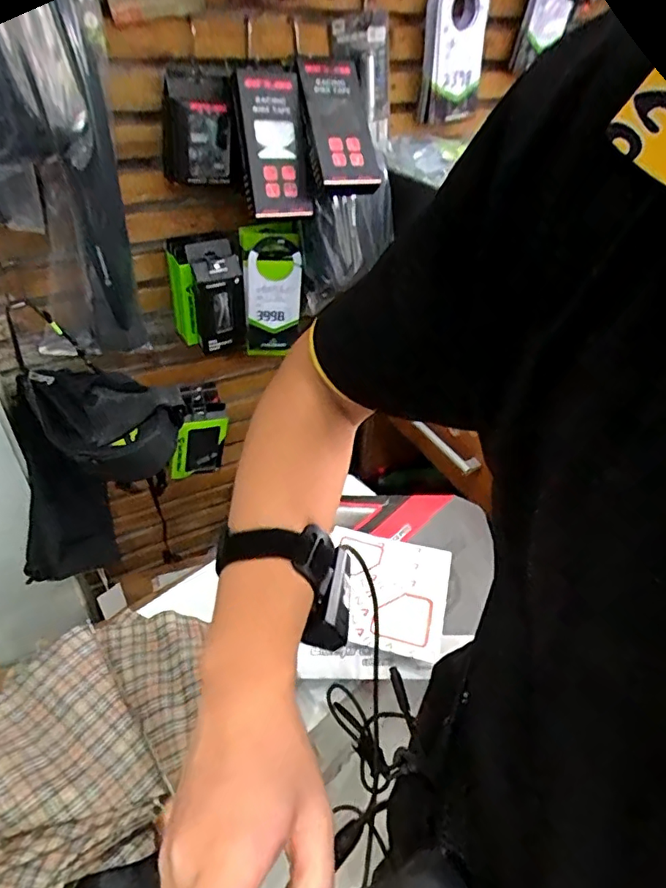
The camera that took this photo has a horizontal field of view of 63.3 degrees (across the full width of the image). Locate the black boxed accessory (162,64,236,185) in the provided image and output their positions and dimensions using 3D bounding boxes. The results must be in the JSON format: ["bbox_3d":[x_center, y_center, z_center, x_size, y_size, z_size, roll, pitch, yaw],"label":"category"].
[{"bbox_3d":[-0.197,-0.470,0.796,0.097,0.151,0.043,-18,33,-34],"label":"black boxed accessory"}]

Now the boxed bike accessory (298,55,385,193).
[{"bbox_3d":[0.012,-0.487,0.825,0.103,0.050,0.229,-8,78,-13],"label":"boxed bike accessory"}]

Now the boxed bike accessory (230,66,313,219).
[{"bbox_3d":[-0.089,-0.451,0.804,0.096,0.208,0.043,-10,11,-16],"label":"boxed bike accessory"}]

